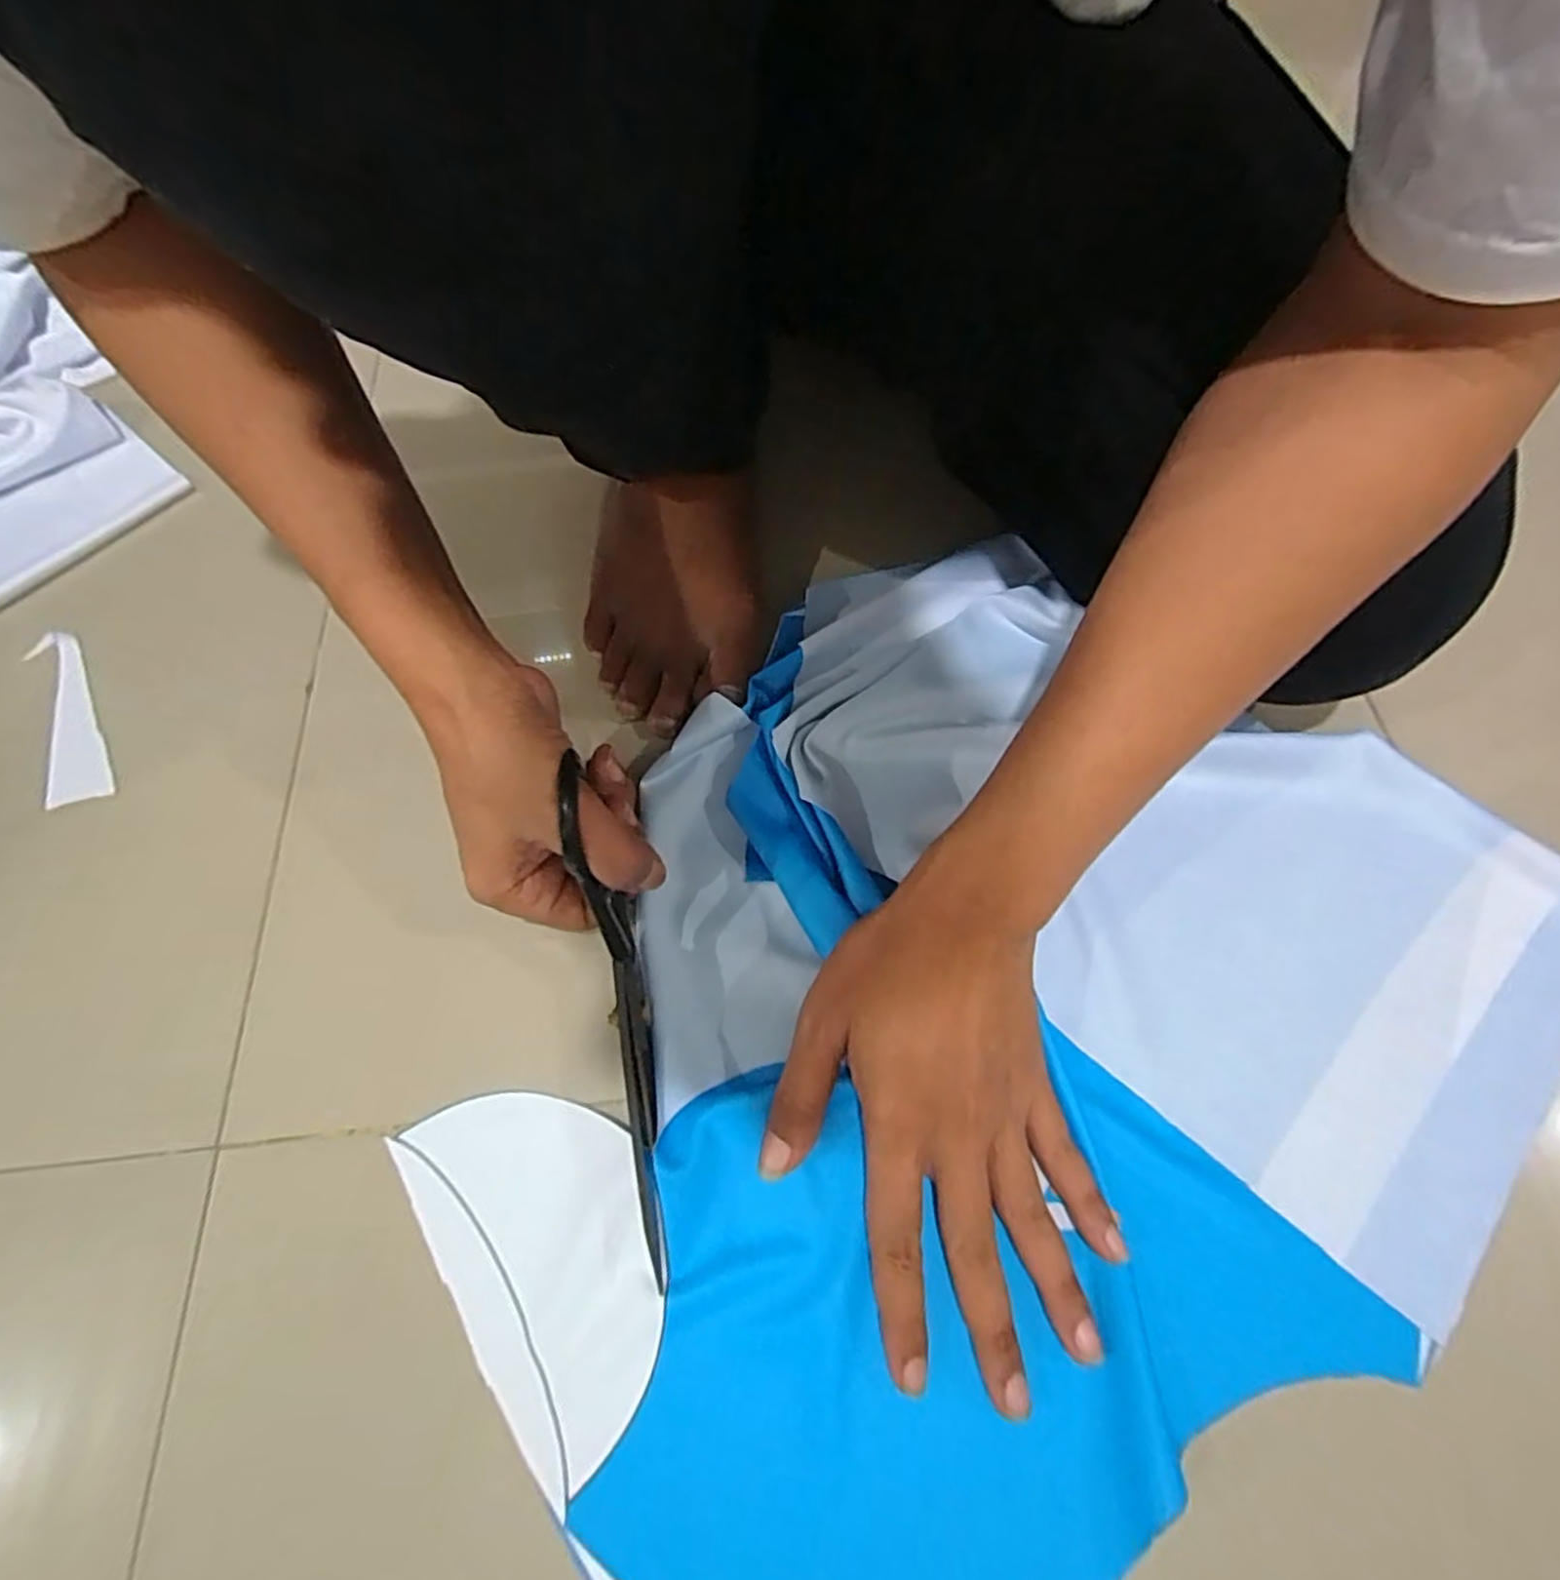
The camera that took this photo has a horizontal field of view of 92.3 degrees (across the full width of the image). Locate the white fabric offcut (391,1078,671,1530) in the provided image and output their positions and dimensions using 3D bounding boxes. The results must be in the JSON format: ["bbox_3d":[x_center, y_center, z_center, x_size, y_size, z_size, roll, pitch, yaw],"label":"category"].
[{"bbox_3d":[-0.096,0.188,0.312,0.084,0.007,0.147,-33,68,-13],"label":"white fabric offcut"}]

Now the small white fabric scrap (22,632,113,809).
[{"bbox_3d":[-0.421,-0.044,0.443,0.031,0.008,0.126,-27,67,-11],"label":"small white fabric scrap"}]

